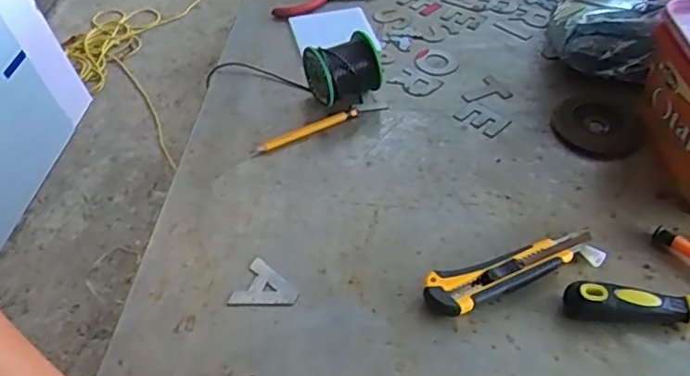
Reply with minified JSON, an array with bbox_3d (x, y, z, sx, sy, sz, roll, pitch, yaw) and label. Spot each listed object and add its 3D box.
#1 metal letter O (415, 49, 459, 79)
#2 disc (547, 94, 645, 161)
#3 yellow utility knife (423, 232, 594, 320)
[{"bbox_3d":[0.114,-0.159,0.789,0.056,0.004,0.056,0,46,0],"label":"metal letter O"},{"bbox_3d":[0.281,-0.071,0.703,0.096,0.006,0.096,0,46,0],"label":"disc"},{"bbox_3d":[0.148,0.074,0.552,0.166,0.021,0.039,-17,48,-16],"label":"yellow utility knife"}]

